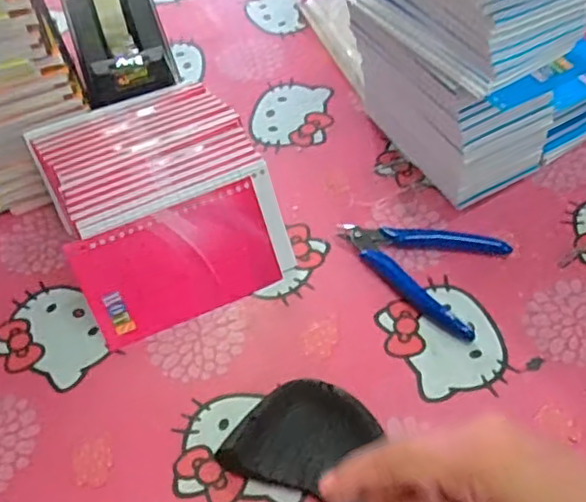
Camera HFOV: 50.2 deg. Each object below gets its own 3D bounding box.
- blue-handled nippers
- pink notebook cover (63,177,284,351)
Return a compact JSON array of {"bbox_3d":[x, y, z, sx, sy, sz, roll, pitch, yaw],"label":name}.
[{"bbox_3d":[0.092,0.004,0.457,0.118,0.012,0.083,29,59,22],"label":"blue-handled nippers"},{"bbox_3d":[-0.076,0.009,0.427,0.128,0.079,0.004,-23,22,-14],"label":"pink notebook cover"}]

